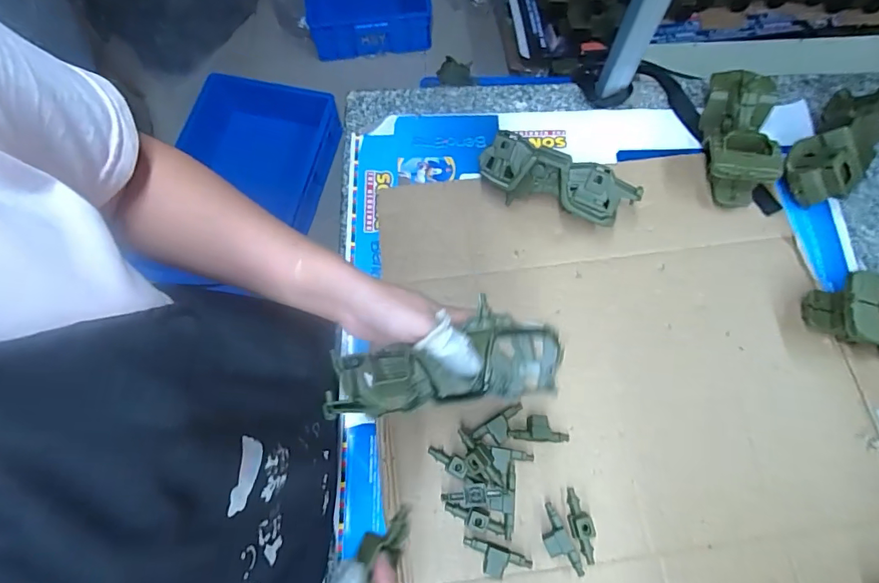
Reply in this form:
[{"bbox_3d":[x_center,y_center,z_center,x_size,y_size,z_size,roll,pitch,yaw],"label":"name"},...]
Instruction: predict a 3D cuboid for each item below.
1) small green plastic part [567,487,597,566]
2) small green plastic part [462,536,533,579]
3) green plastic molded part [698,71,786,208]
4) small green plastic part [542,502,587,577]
[{"bbox_3d":[0.142,0.236,0.466,0.020,0.024,0.070,-9,70,-2],"label":"small green plastic part"},{"bbox_3d":[0.055,0.266,0.457,0.067,0.020,0.028,16,71,8],"label":"small green plastic part"},{"bbox_3d":[0.379,-0.197,0.591,0.077,0.065,0.179,14,71,7],"label":"green plastic molded part"},{"bbox_3d":[0.118,0.249,0.462,0.026,0.018,0.068,-25,71,-7],"label":"small green plastic part"}]

